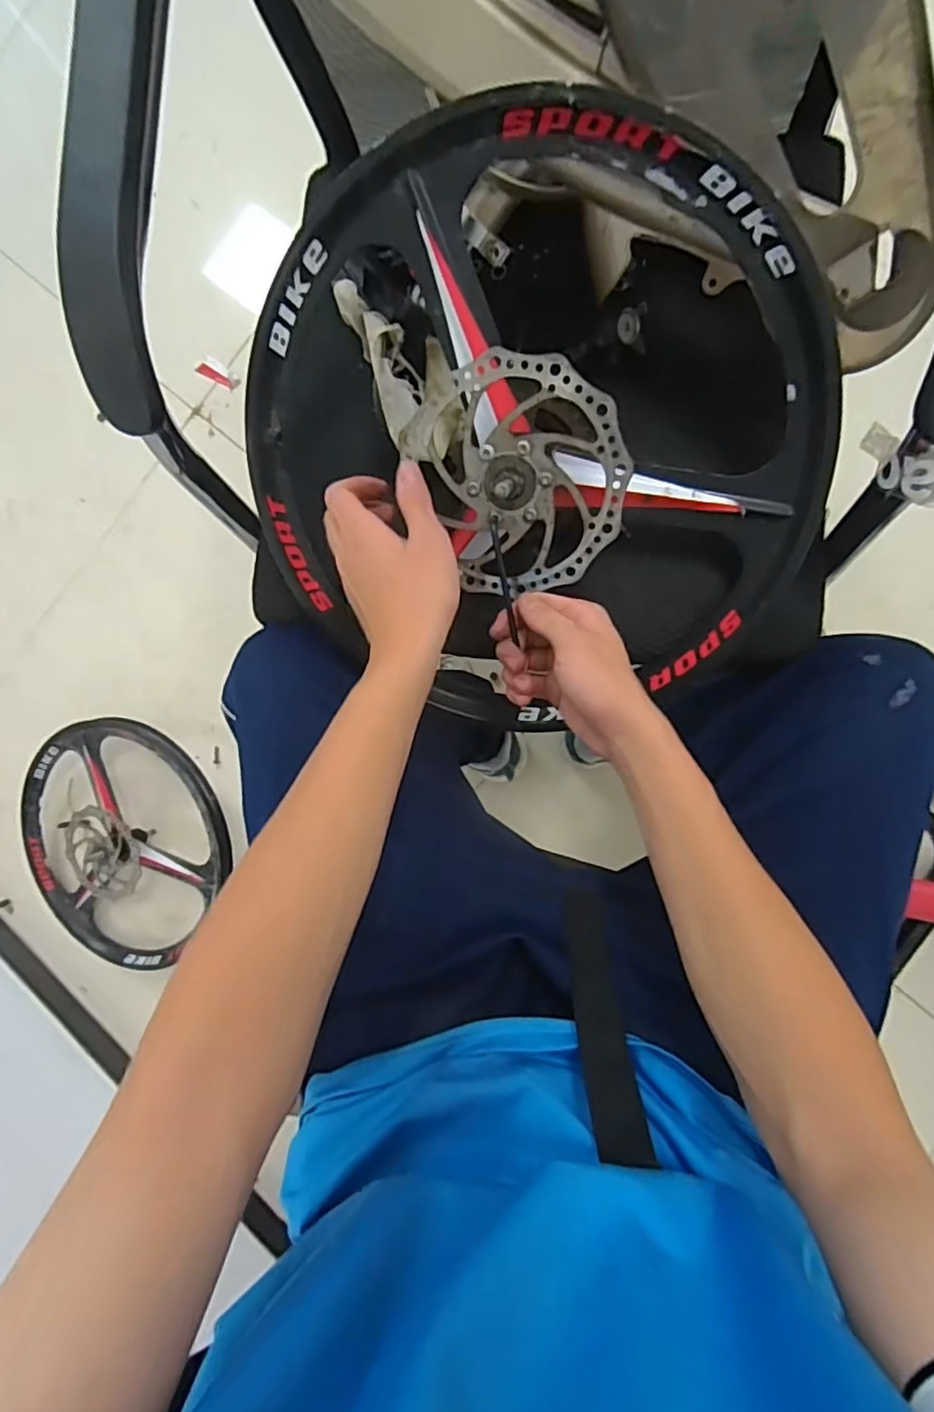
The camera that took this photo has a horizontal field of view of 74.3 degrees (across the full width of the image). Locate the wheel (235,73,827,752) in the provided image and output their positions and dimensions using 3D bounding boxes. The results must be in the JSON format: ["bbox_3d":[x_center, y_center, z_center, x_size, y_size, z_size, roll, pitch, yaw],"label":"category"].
[{"bbox_3d":[0.040,-0.174,0.428,0.405,0.075,0.371,2,109,7],"label":"wheel"}]

